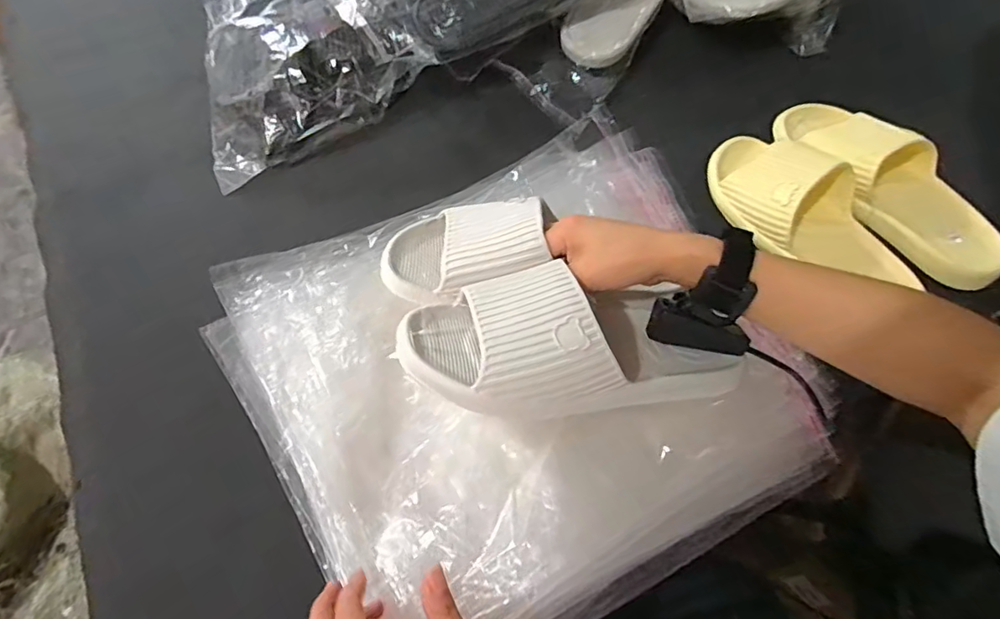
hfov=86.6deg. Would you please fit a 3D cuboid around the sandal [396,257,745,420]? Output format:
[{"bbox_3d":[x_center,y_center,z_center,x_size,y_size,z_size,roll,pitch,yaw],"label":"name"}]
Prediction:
[{"bbox_3d":[0.052,0.024,0.373,0.232,0.071,0.108,5,62,-15],"label":"sandal"}]

